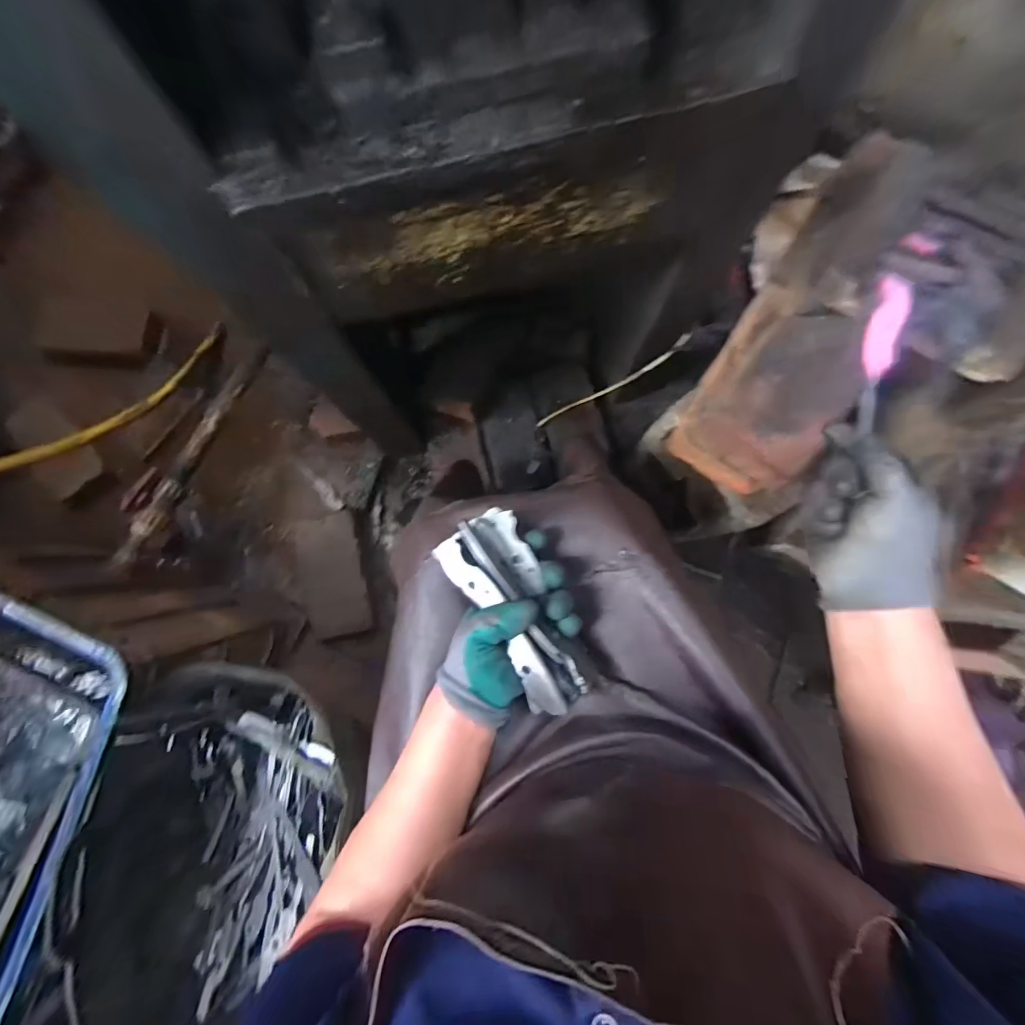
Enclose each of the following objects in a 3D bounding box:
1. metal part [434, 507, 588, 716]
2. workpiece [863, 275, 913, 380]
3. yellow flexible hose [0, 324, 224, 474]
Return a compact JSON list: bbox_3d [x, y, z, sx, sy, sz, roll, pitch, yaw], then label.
[{"bbox_3d":[0.000,0.088,0.389,0.073,0.025,0.177,-25,84,-2],"label":"metal part"},{"bbox_3d":[0.303,-0.150,0.360,0.026,0.010,0.092,24,83,4],"label":"workpiece"},{"bbox_3d":[-0.808,-0.172,0.833,0.053,0.129,0.666,15,41,3],"label":"yellow flexible hose"}]

